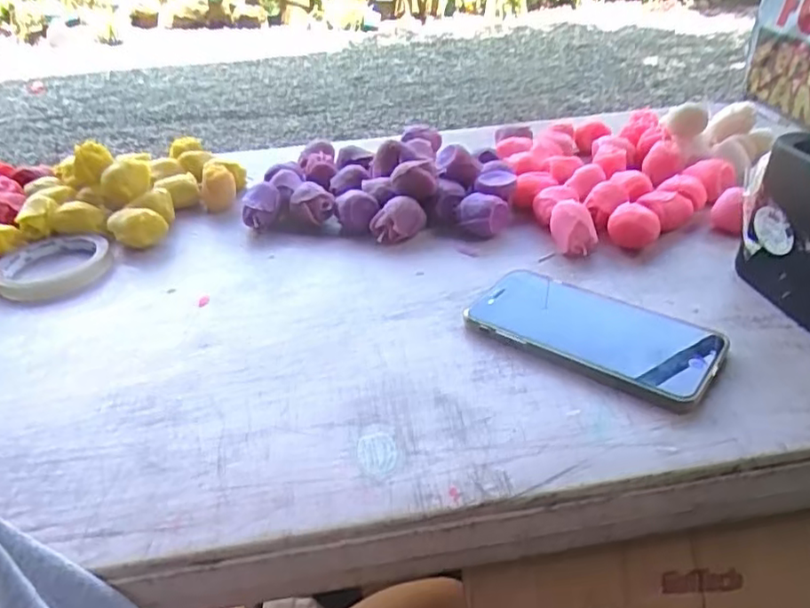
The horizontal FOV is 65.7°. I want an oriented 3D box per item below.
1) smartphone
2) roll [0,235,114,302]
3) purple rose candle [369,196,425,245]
[{"bbox_3d":[0.127,0.016,0.423,0.156,0.011,0.081,22,42,31],"label":"smartphone"},{"bbox_3d":[-0.309,-0.031,0.541,0.096,0.019,0.096,-2,35,1],"label":"roll"},{"bbox_3d":[-0.005,-0.075,0.554,0.047,0.032,0.030,-28,42,-32],"label":"purple rose candle"}]

